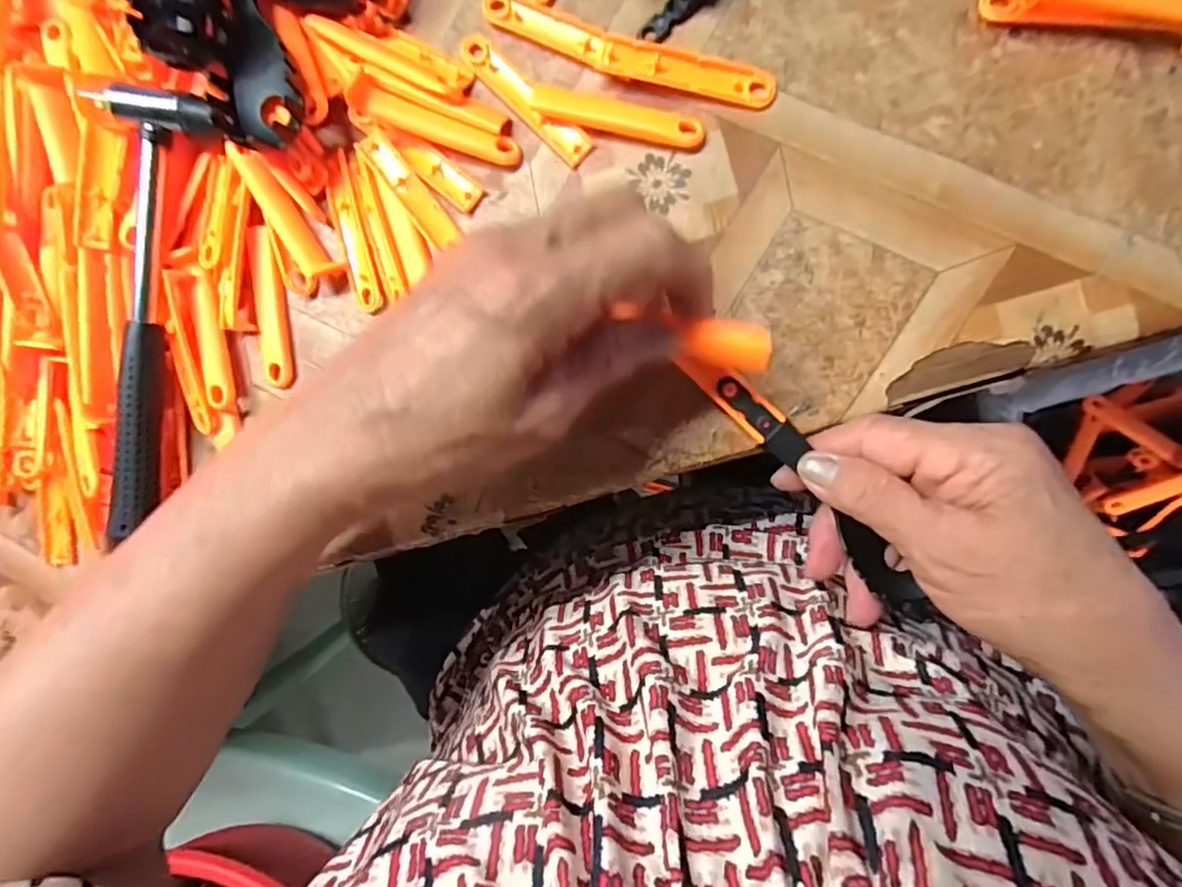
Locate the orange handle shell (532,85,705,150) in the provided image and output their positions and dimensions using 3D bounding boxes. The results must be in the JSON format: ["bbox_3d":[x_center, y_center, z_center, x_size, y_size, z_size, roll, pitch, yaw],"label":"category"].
[{"bbox_3d":[0.011,-0.143,0.261,0.077,0.005,0.015,17,93,8],"label":"orange handle shell"}]

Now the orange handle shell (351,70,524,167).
[{"bbox_3d":[-0.069,-0.142,0.266,0.076,0.007,0.015,19,94,-8],"label":"orange handle shell"}]

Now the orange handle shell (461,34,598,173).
[{"bbox_3d":[-0.030,-0.155,0.267,0.077,0.004,0.014,45,97,6],"label":"orange handle shell"}]

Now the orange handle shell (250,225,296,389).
[{"bbox_3d":[-0.154,-0.065,0.287,0.014,0.006,0.074,-5,90,9],"label":"orange handle shell"}]

